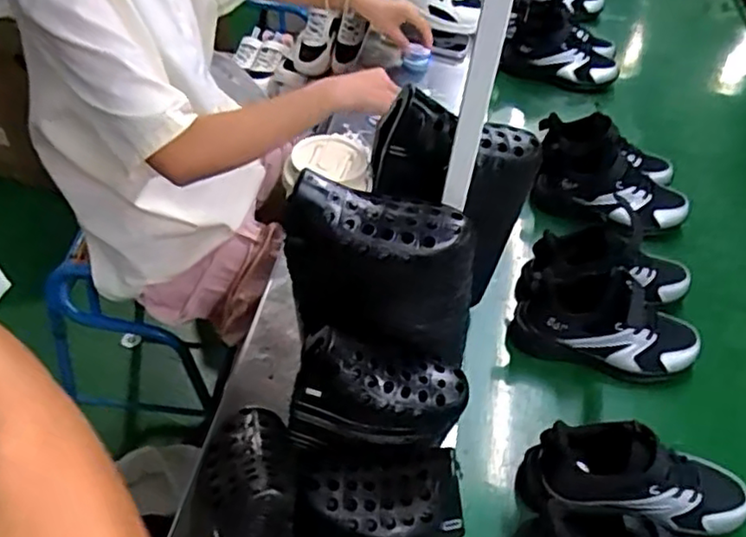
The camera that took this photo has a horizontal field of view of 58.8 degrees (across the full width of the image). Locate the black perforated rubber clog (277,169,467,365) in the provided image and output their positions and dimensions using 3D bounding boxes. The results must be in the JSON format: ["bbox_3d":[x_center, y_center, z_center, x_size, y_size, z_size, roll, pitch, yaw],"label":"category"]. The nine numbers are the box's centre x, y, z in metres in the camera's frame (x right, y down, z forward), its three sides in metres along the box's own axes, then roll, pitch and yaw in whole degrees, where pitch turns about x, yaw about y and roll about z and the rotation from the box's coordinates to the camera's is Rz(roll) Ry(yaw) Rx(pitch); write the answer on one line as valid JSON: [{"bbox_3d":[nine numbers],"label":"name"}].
[{"bbox_3d":[0.007,0.006,0.555,0.154,0.140,0.066,19,46,13],"label":"black perforated rubber clog"}]

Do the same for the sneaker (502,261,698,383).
[{"bbox_3d":[0.269,0.059,0.760,0.208,0.106,0.107,23,47,17],"label":"sneaker"}]

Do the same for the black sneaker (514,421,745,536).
[{"bbox_3d":[0.248,0.194,0.609,0.203,0.107,0.071,7,44,1],"label":"black sneaker"}]

